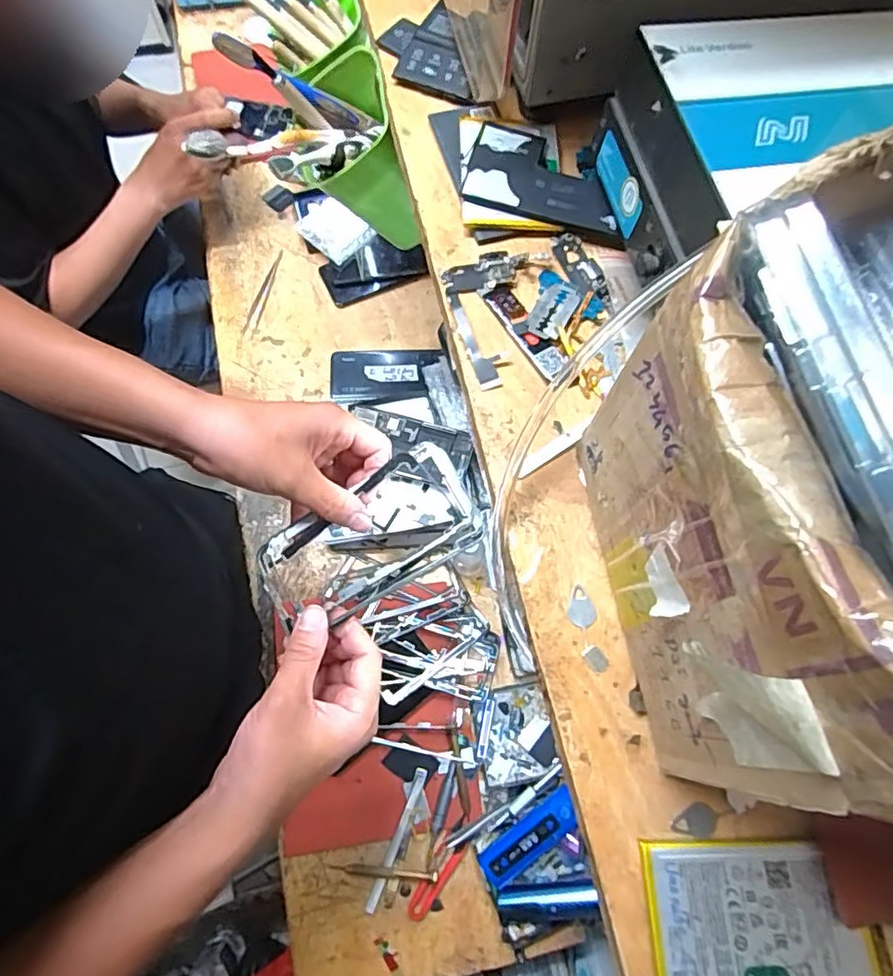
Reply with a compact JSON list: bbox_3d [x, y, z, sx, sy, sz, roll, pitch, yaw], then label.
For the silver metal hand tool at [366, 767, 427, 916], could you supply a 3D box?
[{"bbox_3d":[-0.051,0.365,0.606,0.012,0.008,0.139,21,72,6],"label":"silver metal hand tool"}]

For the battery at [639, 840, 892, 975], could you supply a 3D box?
[{"bbox_3d":[0.133,0.186,0.242,0.094,0.009,0.066,0,71,-1],"label":"battery"}]

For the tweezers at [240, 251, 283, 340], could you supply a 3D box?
[{"bbox_3d":[-0.263,-0.277,0.830,0.020,0.006,0.149,12,71,3],"label":"tweezers"}]

